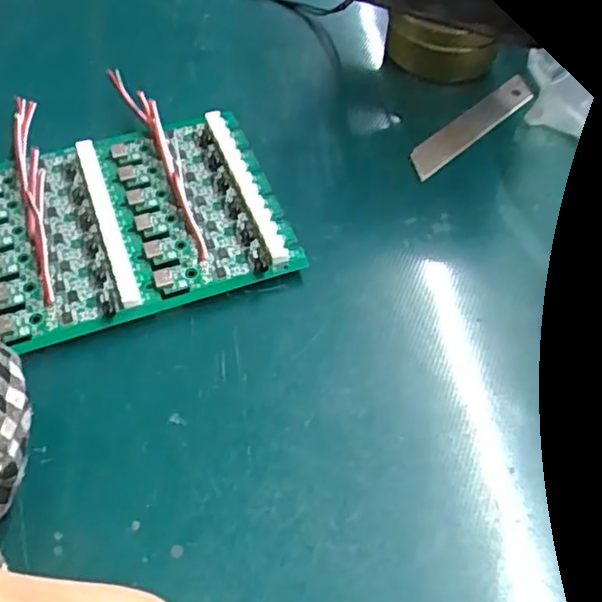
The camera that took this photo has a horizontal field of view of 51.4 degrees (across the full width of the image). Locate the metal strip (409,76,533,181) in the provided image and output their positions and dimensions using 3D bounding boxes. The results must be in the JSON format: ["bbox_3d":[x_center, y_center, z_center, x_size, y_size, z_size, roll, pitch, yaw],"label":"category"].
[{"bbox_3d":[0.087,-0.090,0.321,0.085,0.004,0.017,-38,66,-18],"label":"metal strip"}]

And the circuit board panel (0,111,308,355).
[{"bbox_3d":[-0.074,-0.035,0.278,0.124,0.018,0.100,-18,58,-13],"label":"circuit board panel"}]

